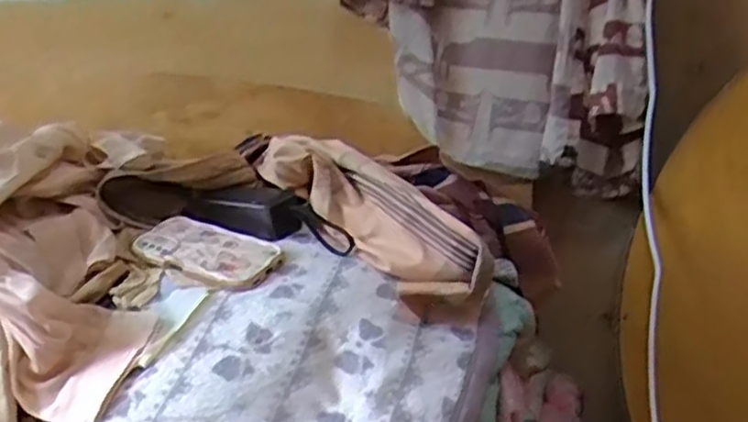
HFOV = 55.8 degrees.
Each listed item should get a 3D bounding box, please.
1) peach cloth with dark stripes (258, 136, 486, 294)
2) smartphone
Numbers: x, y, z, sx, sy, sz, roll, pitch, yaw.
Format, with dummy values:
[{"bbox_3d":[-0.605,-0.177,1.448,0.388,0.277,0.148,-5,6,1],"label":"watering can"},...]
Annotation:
[{"bbox_3d":[-0.011,-0.009,0.811,0.094,0.080,0.361,-10,33,-39],"label":"peach cloth with dark stripes"},{"bbox_3d":[-0.186,0.044,0.787,0.169,0.012,0.089,14,35,27],"label":"smartphone"}]

